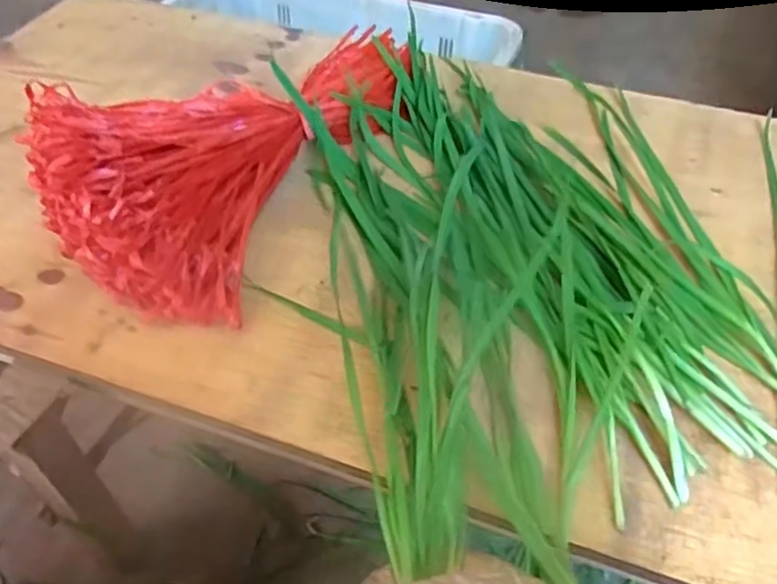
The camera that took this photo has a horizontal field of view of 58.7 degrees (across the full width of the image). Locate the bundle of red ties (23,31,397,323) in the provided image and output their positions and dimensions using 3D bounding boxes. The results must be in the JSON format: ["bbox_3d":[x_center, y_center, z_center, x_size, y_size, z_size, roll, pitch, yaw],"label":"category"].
[{"bbox_3d":[-0.126,-0.128,0.540,0.217,0.090,0.320,19,50,18],"label":"bundle of red ties"}]

